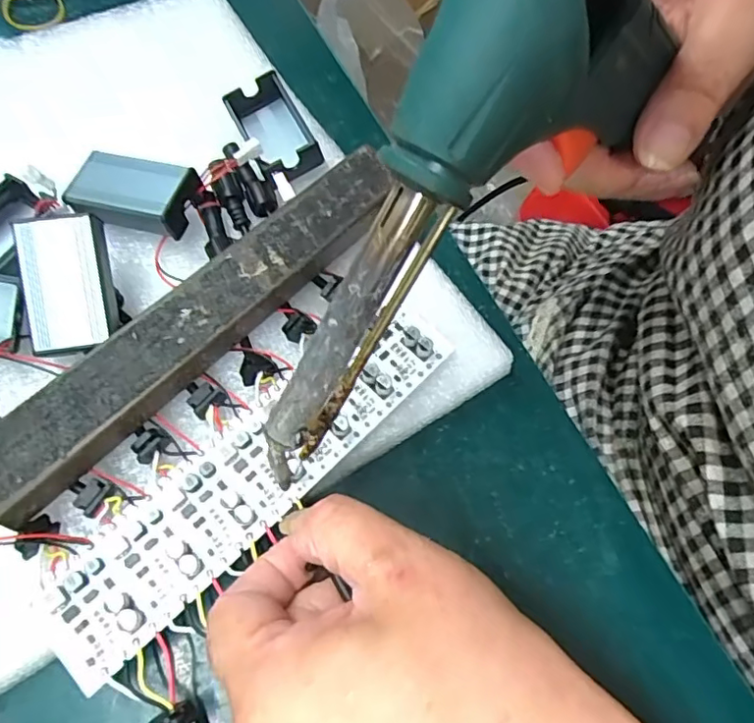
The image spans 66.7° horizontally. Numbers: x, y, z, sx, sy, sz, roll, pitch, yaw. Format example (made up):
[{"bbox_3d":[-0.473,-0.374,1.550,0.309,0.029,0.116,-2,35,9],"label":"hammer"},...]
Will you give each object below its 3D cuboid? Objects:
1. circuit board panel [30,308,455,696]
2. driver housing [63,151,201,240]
[{"bbox_3d":[-0.040,0.038,0.212,0.170,0.006,0.041,-38,72,-19],"label":"circuit board panel"},{"bbox_3d":[-0.104,-0.073,0.242,0.050,0.015,0.029,14,62,1],"label":"driver housing"}]

